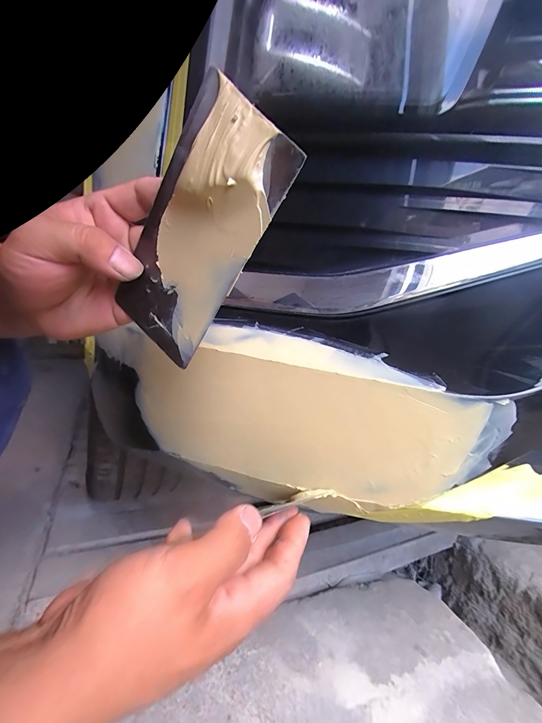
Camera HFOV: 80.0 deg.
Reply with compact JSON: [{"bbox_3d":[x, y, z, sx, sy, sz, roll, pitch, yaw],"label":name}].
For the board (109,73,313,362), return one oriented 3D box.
[{"bbox_3d":[-0.044,-0.068,0.173,0.072,0.133,0.011,42,24,16],"label":"board"}]

